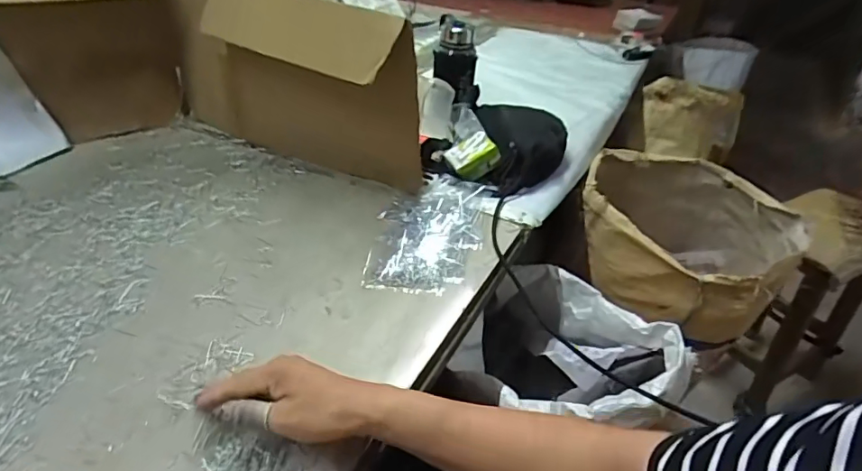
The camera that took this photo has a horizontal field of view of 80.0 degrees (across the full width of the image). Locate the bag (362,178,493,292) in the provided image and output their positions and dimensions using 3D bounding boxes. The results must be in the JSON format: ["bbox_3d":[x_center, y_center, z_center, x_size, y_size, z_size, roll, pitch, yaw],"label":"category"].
[{"bbox_3d":[0.001,-0.012,0.677,0.131,0.017,0.242,7,36,8],"label":"bag"}]

